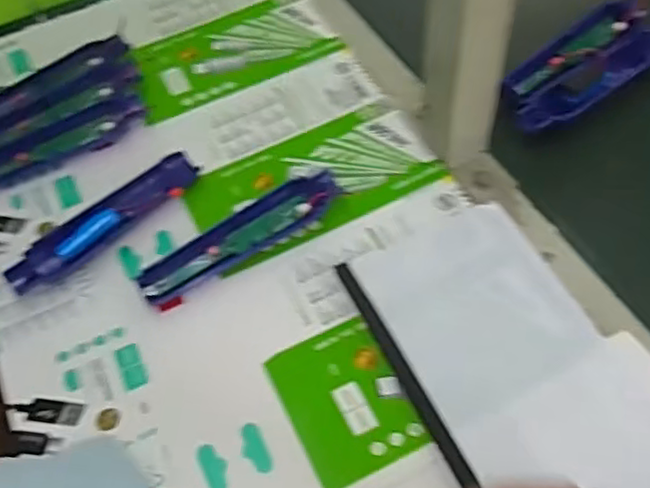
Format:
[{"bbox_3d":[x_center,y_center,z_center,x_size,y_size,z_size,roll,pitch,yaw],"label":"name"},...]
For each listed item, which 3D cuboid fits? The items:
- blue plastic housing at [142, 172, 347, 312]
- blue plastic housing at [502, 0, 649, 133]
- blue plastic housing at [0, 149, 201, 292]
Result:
[{"bbox_3d":[-0.062,-0.007,0.517,0.165,0.018,0.038,-31,60,-14],"label":"blue plastic housing"},{"bbox_3d":[0.229,-0.159,0.594,0.177,0.020,0.074,-35,62,-17],"label":"blue plastic housing"},{"bbox_3d":[-0.170,-0.018,0.529,0.162,0.015,0.037,-40,63,-19],"label":"blue plastic housing"}]

